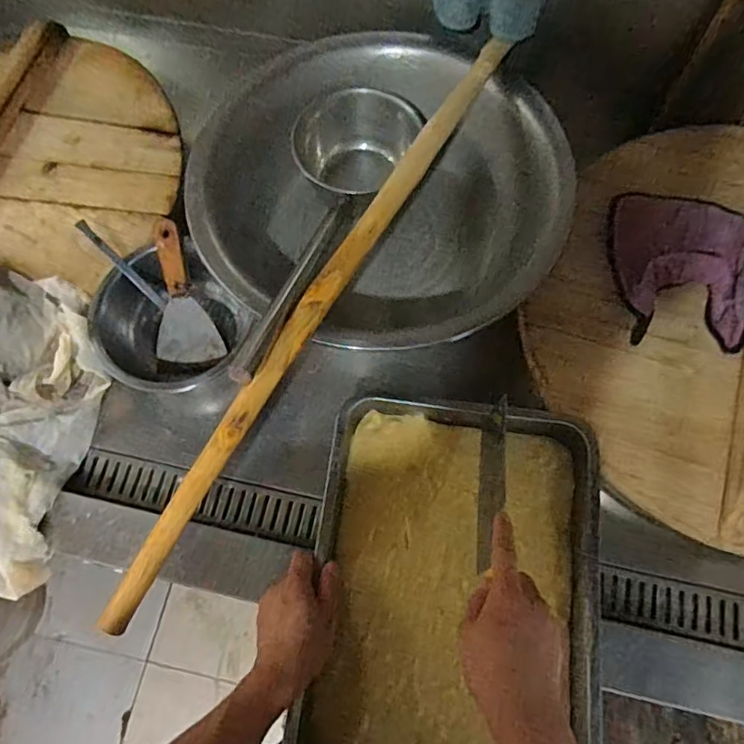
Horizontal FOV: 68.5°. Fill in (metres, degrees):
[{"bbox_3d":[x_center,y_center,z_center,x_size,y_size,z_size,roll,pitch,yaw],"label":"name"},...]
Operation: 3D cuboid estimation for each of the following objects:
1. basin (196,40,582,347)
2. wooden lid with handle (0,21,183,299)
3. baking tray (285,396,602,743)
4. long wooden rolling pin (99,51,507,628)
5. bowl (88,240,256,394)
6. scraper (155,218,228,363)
[{"bbox_3d":[0.006,-0.226,0.731,0.438,0.159,0.450,0,69,0],"label":"basin"},{"bbox_3d":[-0.550,-0.296,0.753,0.525,0.056,0.483,0,69,0],"label":"wooden lid with handle"},{"bbox_3d":[0.084,0.219,0.563,0.283,0.030,0.378,7,69,3],"label":"baking tray"},{"bbox_3d":[-0.039,-0.099,0.588,0.027,0.027,0.774,28,72,10],"label":"long wooden rolling pin"},{"bbox_3d":[-0.258,-0.071,0.709,0.179,0.083,0.170,0,69,0],"label":"bowl"},{"bbox_3d":[-0.247,-0.101,0.705,0.080,0.018,0.178,-8,103,-3],"label":"scraper"}]

